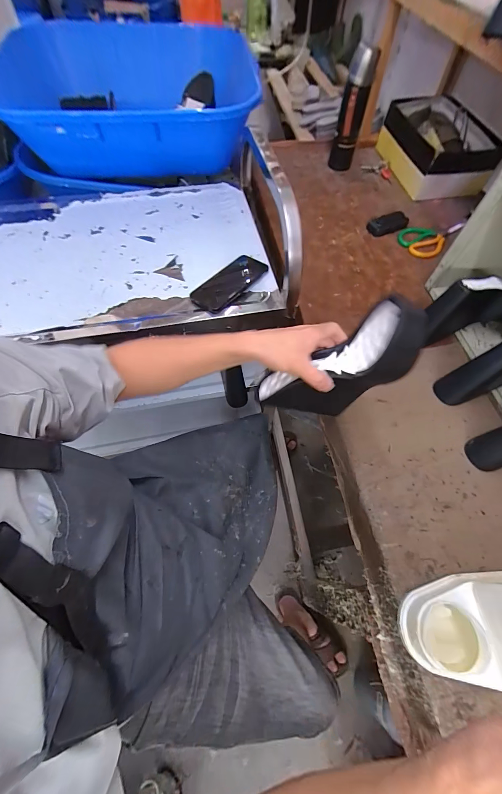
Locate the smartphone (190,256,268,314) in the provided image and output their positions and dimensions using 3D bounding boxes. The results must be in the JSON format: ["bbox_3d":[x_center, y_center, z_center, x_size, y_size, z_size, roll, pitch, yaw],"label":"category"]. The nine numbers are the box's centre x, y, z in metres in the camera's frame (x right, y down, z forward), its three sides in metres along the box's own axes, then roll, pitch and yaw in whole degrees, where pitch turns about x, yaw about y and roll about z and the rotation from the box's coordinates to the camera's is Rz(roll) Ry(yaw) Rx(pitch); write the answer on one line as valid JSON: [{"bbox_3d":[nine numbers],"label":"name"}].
[{"bbox_3d":[-0.040,-0.228,0.598,0.077,0.015,0.160,39,68,18],"label":"smartphone"}]

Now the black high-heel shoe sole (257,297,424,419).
[{"bbox_3d":[0.126,-0.040,0.406,0.100,0.227,0.068,18,55,-34],"label":"black high-heel shoe sole"}]

